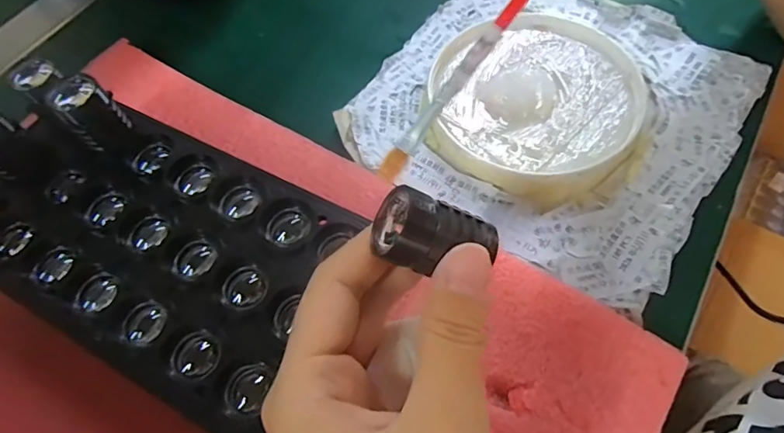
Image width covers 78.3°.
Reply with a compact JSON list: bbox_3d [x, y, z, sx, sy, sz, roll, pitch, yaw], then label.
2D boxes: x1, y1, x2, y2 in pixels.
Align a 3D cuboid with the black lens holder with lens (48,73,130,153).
[{"bbox_3d":[-0.138,-0.048,0.222,0.023,0.028,0.021,39,71,22],"label":"black lens holder with lens"}]

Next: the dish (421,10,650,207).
[{"bbox_3d":[0.084,-0.067,0.278,0.119,0.019,0.118,-2,61,3],"label":"dish"}]

